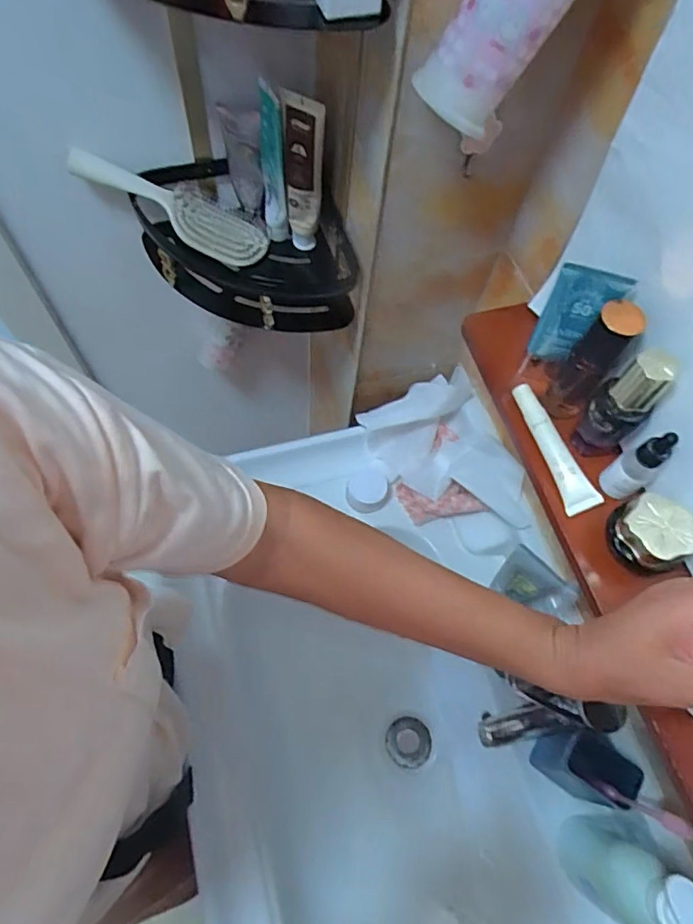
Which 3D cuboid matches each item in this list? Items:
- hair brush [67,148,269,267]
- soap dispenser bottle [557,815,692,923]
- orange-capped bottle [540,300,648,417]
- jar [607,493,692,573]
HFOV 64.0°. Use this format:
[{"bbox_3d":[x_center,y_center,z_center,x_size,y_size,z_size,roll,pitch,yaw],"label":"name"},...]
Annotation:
[{"bbox_3d":[-0.191,-0.291,0.624,0.213,0.031,0.075,19,60,-29],"label":"hair brush"},{"bbox_3d":[0.257,0.382,0.505,0.055,0.216,0.082,6,64,-1],"label":"soap dispenser bottle"},{"bbox_3d":[0.200,-0.086,0.456,0.038,0.105,0.035,33,66,12],"label":"orange-capped bottle"},{"bbox_3d":[0.234,0.054,0.426,0.050,0.041,0.053,1,64,-3],"label":"jar"}]

